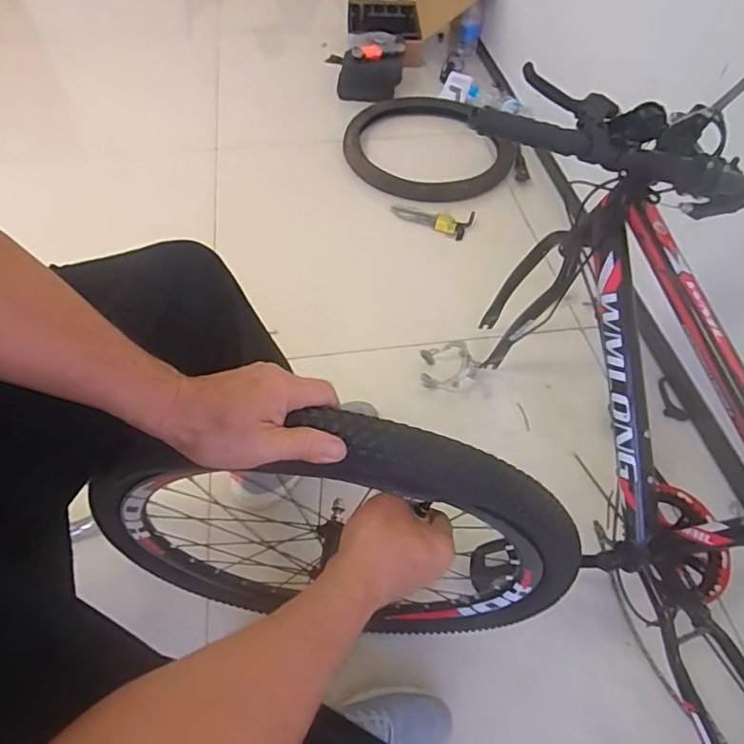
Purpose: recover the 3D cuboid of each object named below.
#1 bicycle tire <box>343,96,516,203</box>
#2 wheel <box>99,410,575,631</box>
[{"bbox_3d":[0.172,-0.654,1.562,0.473,0.082,0.474,1,53,-1],"label":"bicycle tire"},{"bbox_3d":[-0.041,0.194,0.594,0.494,0.491,0.061,5,53,2],"label":"wheel"}]

